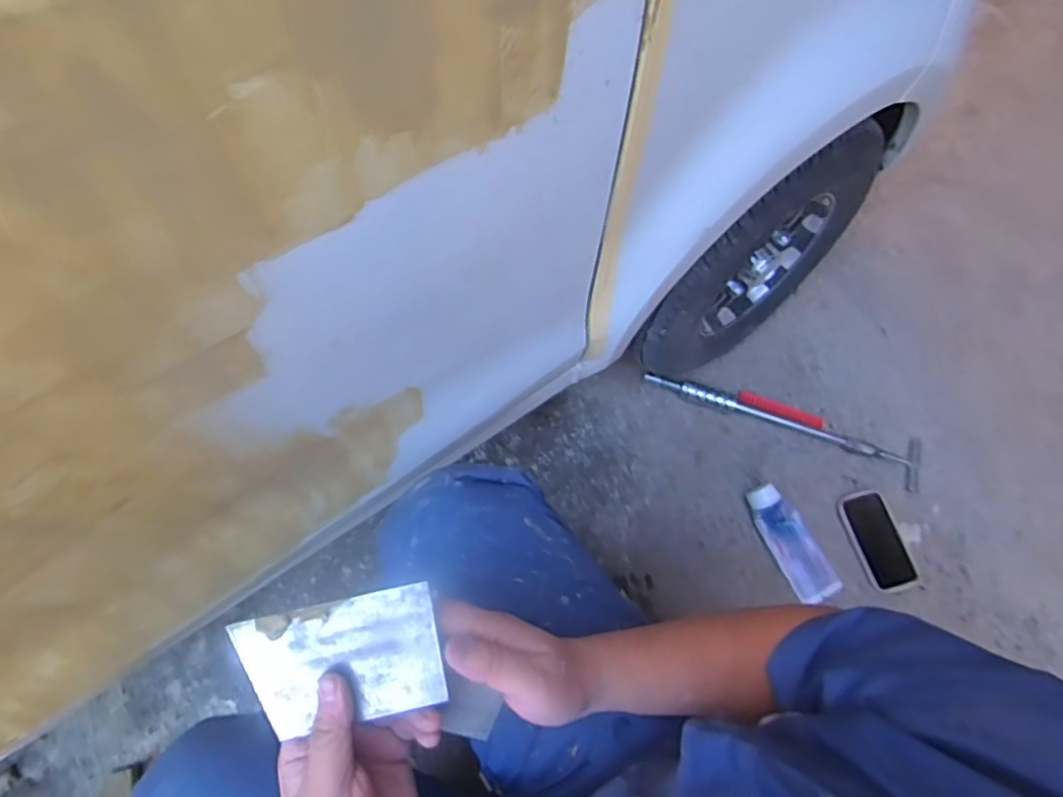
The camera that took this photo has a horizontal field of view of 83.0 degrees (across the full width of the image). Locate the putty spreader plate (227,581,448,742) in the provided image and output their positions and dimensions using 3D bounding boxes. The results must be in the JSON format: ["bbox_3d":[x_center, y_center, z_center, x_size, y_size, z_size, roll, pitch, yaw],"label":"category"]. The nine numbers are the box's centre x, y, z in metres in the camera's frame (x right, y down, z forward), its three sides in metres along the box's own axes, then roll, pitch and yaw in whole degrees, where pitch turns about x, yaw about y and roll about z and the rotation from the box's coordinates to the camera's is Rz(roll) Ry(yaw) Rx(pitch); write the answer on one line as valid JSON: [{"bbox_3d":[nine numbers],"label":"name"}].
[{"bbox_3d":[-0.116,0.163,0.374,0.116,0.011,0.073,-11,85,-7],"label":"putty spreader plate"}]

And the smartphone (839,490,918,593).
[{"bbox_3d":[0.589,0.238,1.017,0.092,0.011,0.166,-18,81,-16],"label":"smartphone"}]

